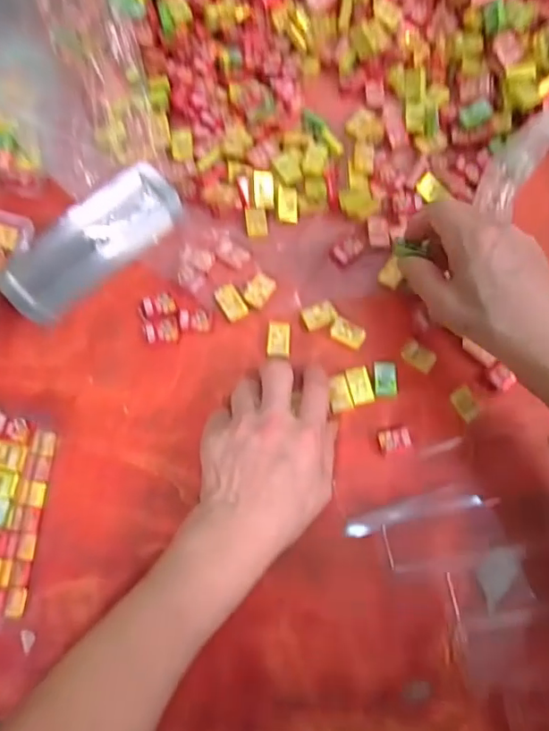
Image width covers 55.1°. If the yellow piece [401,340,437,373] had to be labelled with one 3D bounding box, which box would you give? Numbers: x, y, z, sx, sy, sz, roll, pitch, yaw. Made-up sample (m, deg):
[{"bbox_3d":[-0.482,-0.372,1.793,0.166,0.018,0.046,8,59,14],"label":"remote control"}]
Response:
[{"bbox_3d":[0.110,-0.007,0.401,0.025,0.004,0.018,36,77,8],"label":"yellow piece"}]

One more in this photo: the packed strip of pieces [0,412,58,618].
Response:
[{"bbox_3d":[-0.176,0.097,0.345,0.041,0.036,0.121,8,75,0],"label":"packed strip of pieces"}]

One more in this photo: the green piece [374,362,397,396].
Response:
[{"bbox_3d":[0.084,0.009,0.395,0.017,0.004,0.026,0,75,-2],"label":"green piece"}]

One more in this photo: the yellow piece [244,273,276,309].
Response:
[{"bbox_3d":[-0.011,-0.058,0.411,0.017,0.005,0.026,31,76,6],"label":"yellow piece"}]

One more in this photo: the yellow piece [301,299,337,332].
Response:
[{"bbox_3d":[0.034,-0.039,0.408,0.027,0.005,0.019,-26,77,-8],"label":"yellow piece"}]

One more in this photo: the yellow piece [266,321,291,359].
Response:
[{"bbox_3d":[0.003,-0.020,0.401,0.017,0.004,0.029,3,75,-1],"label":"yellow piece"}]

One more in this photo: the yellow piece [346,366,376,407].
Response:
[{"bbox_3d":[0.064,0.015,0.392,0.017,0.004,0.028,-14,76,-5],"label":"yellow piece"}]

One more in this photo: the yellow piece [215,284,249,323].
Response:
[{"bbox_3d":[-0.033,-0.049,0.408,0.017,0.004,0.029,-30,78,-9],"label":"yellow piece"}]

